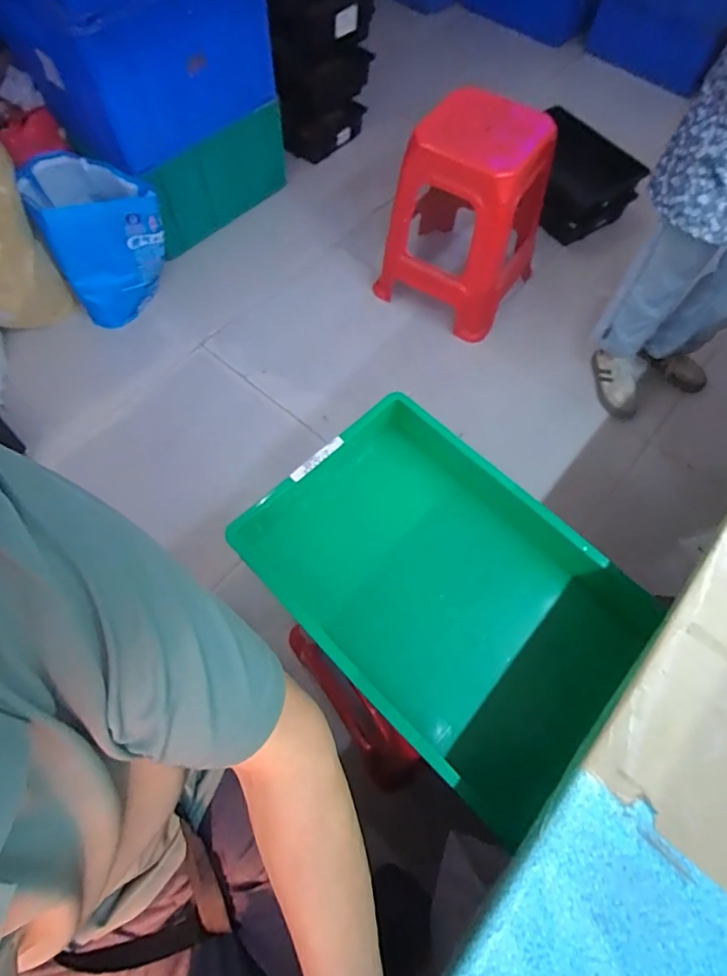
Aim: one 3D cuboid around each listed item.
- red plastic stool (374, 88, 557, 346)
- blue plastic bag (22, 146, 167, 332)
[{"bbox_3d":[0.299,-0.774,1.476,0.377,0.501,0.358,29,68,13],"label":"red plastic stool"},{"bbox_3d":[-0.754,-0.714,1.503,0.305,0.363,0.240,-41,71,-17],"label":"blue plastic bag"}]

